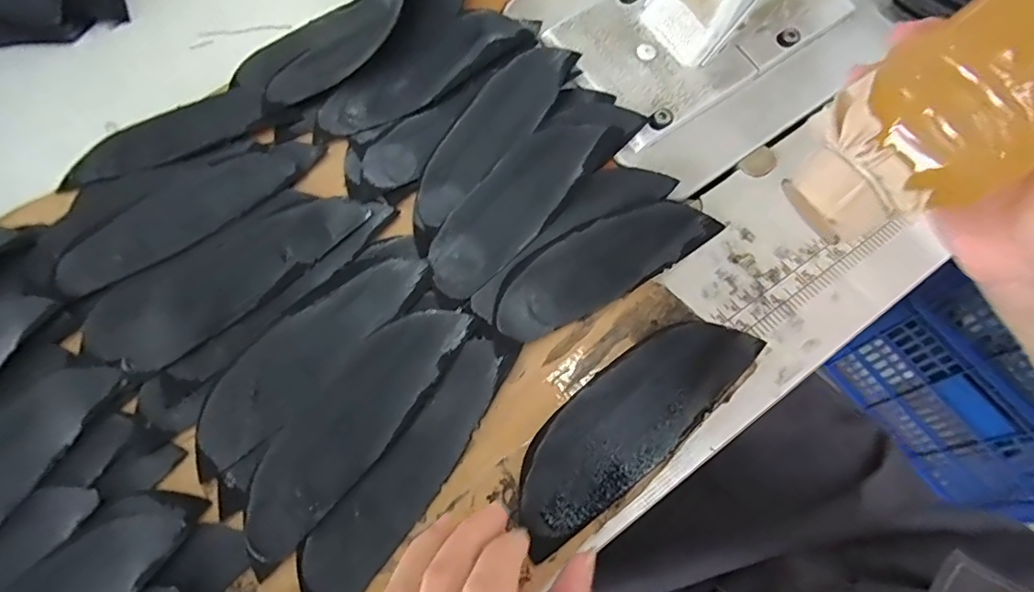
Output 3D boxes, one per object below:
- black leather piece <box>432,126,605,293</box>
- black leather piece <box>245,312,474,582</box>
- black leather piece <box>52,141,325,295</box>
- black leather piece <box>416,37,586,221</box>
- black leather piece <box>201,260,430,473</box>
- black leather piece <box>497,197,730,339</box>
[{"bbox_3d":[-0.001,-0.057,0.311,0.045,0.007,0.132,39,72,16],"label":"black leather piece"},{"bbox_3d":[-0.082,0.059,0.264,0.048,0.004,0.142,34,71,14],"label":"black leather piece"},{"bbox_3d":[-0.191,-0.054,0.314,0.152,0.004,0.051,-34,70,-13],"label":"black leather piece"},{"bbox_3d":[-0.016,-0.103,0.325,0.040,0.016,0.138,34,71,15],"label":"black leather piece"},{"bbox_3d":[-0.108,0.024,0.279,0.044,0.004,0.136,38,72,16],"label":"black leather piece"},{"bbox_3d":[0.050,-0.020,0.300,0.137,0.006,0.043,-29,75,-16],"label":"black leather piece"}]

